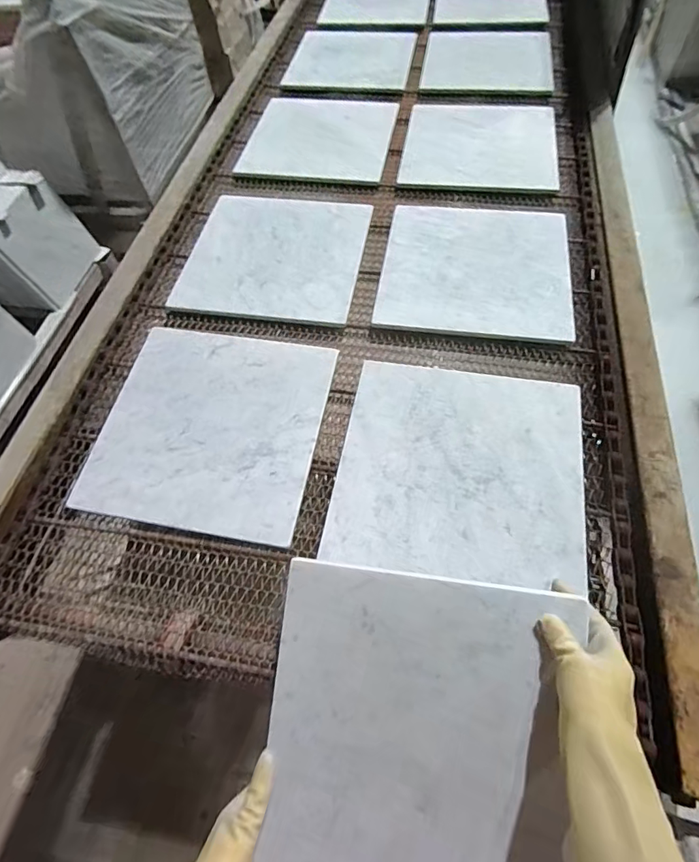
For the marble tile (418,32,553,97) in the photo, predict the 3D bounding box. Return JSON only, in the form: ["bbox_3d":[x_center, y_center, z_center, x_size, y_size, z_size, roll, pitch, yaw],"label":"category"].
[{"bbox_3d":[0.335,-0.908,1.139,0.296,0.010,0.316,7,59,8],"label":"marble tile"}]

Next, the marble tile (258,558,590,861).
[{"bbox_3d":[0.054,0.292,0.459,0.262,0.012,0.288,6,82,6],"label":"marble tile"}]

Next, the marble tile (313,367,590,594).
[{"bbox_3d":[0.140,0.044,0.599,0.298,0.014,0.289,8,60,8],"label":"marble tile"}]

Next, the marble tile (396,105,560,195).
[{"bbox_3d":[0.267,-0.596,0.961,0.299,0.011,0.290,8,60,8],"label":"marble tile"}]

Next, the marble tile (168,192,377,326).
[{"bbox_3d":[-0.130,-0.313,0.825,0.300,0.017,0.300,8,60,8],"label":"marble tile"}]

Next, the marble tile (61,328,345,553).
[{"bbox_3d":[-0.195,-0.010,0.656,0.300,0.009,0.294,9,64,8],"label":"marble tile"}]

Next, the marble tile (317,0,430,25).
[{"bbox_3d":[0.073,-1.209,1.324,0.297,0.021,0.212,2,59,5],"label":"marble tile"}]

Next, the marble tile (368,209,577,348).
[{"bbox_3d":[0.208,-0.276,0.775,0.298,0.010,0.290,7,60,8],"label":"marble tile"}]

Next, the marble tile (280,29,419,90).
[{"bbox_3d":[0.006,-0.948,1.186,0.301,0.013,0.285,9,60,9],"label":"marble tile"}]

